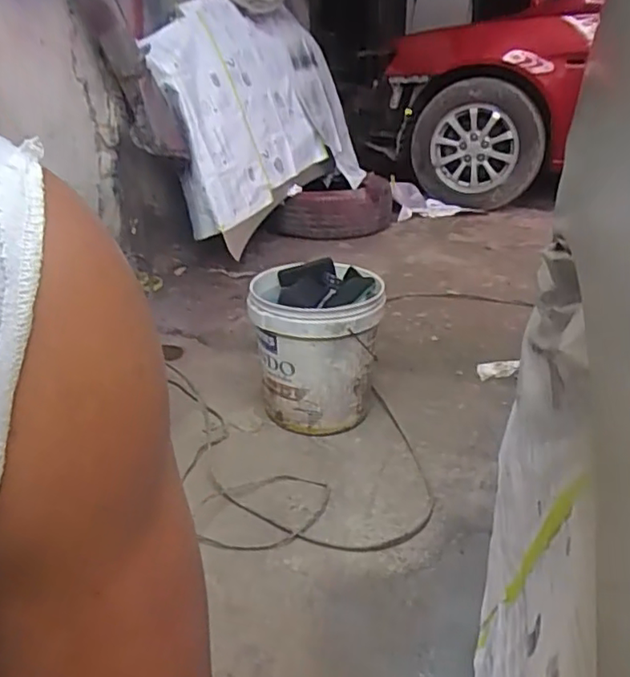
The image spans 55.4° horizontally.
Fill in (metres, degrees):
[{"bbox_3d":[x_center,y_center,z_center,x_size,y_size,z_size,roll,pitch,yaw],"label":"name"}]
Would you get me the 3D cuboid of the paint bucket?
[{"bbox_3d":[0.007,0.025,1.408,0.277,0.339,0.287,-2,24,1],"label":"paint bucket"}]

